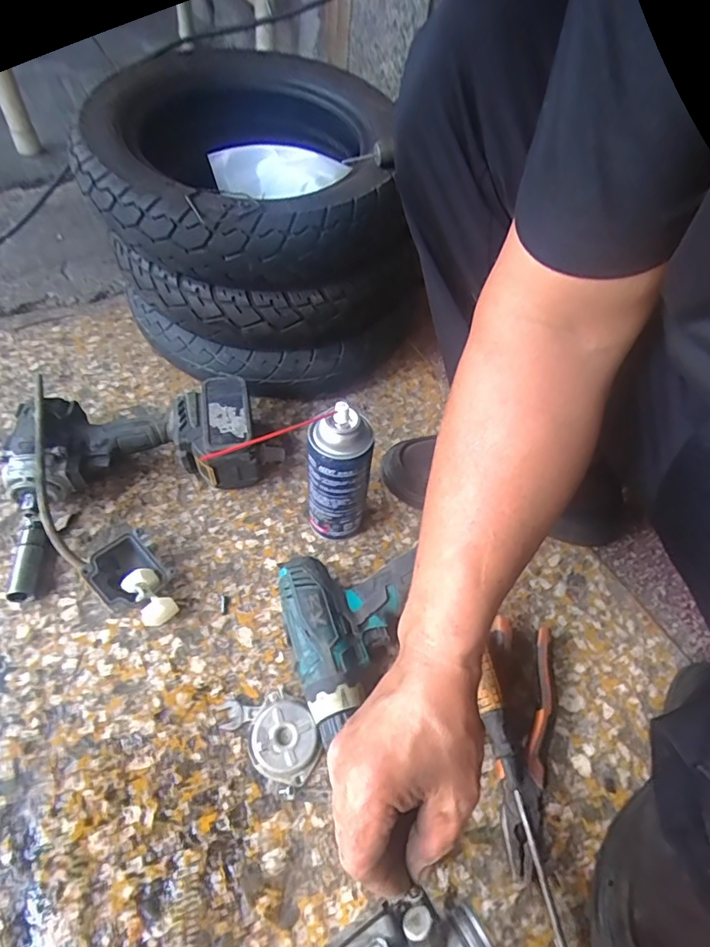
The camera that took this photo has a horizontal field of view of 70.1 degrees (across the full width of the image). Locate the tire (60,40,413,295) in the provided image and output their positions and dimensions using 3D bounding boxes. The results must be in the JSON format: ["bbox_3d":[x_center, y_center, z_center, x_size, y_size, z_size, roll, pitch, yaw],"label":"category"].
[{"bbox_3d":[-0.114,-0.377,0.596,0.333,0.133,0.395,2,53,-5],"label":"tire"}]

